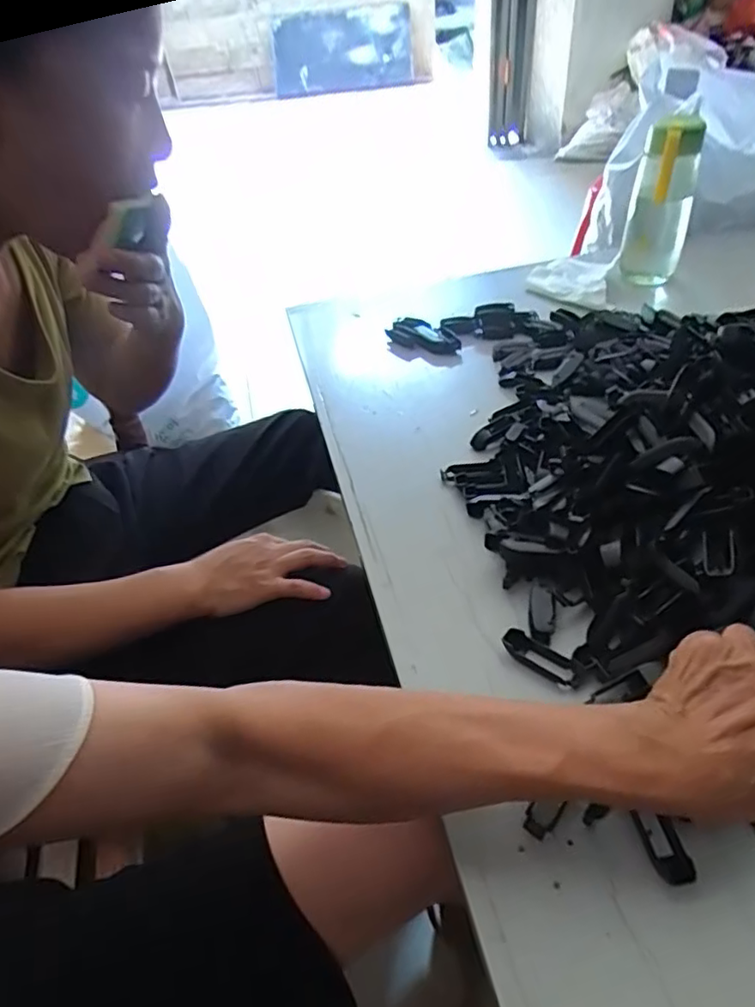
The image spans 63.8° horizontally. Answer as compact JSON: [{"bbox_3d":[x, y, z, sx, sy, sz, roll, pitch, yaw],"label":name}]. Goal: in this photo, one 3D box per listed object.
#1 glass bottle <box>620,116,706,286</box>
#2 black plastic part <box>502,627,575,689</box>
[{"bbox_3d":[0.364,-0.378,0.779,0.072,0.185,0.085,11,44,19],"label":"glass bottle"},{"bbox_3d":[0.111,0.105,0.411,0.052,0.014,0.019,28,52,33],"label":"black plastic part"}]

